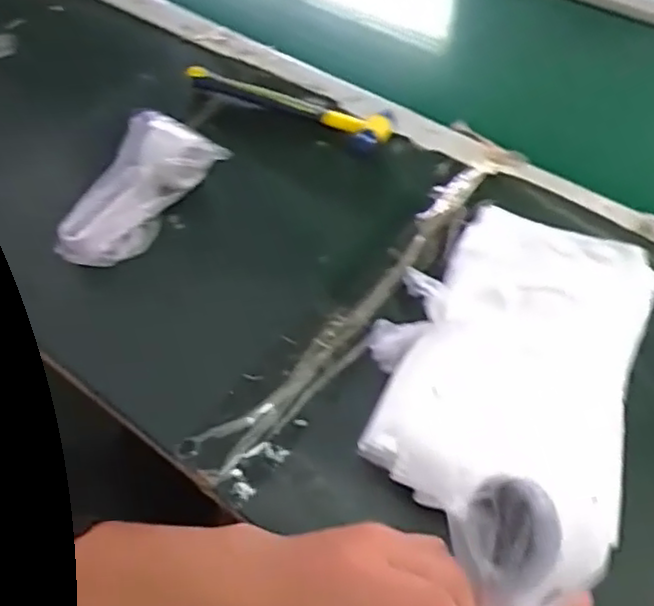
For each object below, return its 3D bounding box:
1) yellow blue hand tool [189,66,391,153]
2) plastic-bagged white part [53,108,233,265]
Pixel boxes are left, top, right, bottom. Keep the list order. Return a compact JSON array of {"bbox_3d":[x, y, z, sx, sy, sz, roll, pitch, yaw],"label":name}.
[{"bbox_3d":[-0.043,-0.218,0.745,0.238,0.023,0.061,24,61,20],"label":"yellow blue hand tool"},{"bbox_3d":[-0.197,-0.110,0.682,0.101,0.058,0.183,30,63,23],"label":"plastic-bagged white part"}]

